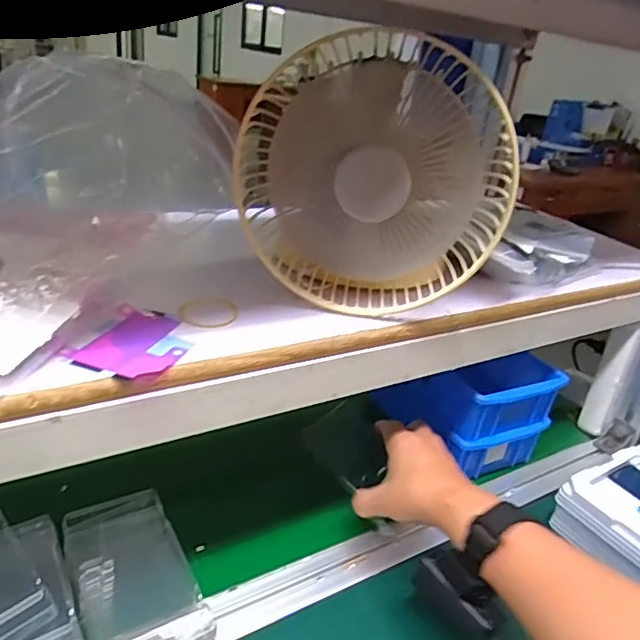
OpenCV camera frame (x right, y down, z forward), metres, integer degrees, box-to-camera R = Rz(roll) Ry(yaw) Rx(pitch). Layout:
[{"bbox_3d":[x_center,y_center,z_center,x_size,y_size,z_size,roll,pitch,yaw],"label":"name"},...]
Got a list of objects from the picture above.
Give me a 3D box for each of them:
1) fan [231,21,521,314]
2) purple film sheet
[{"bbox_3d":[0.043,-0.109,0.444,0.199,0.183,0.103,11,26,6],"label":"fan"},{"bbox_3d":[-0.117,0.015,0.365,0.062,0.005,0.081,14,27,13],"label":"purple film sheet"}]

